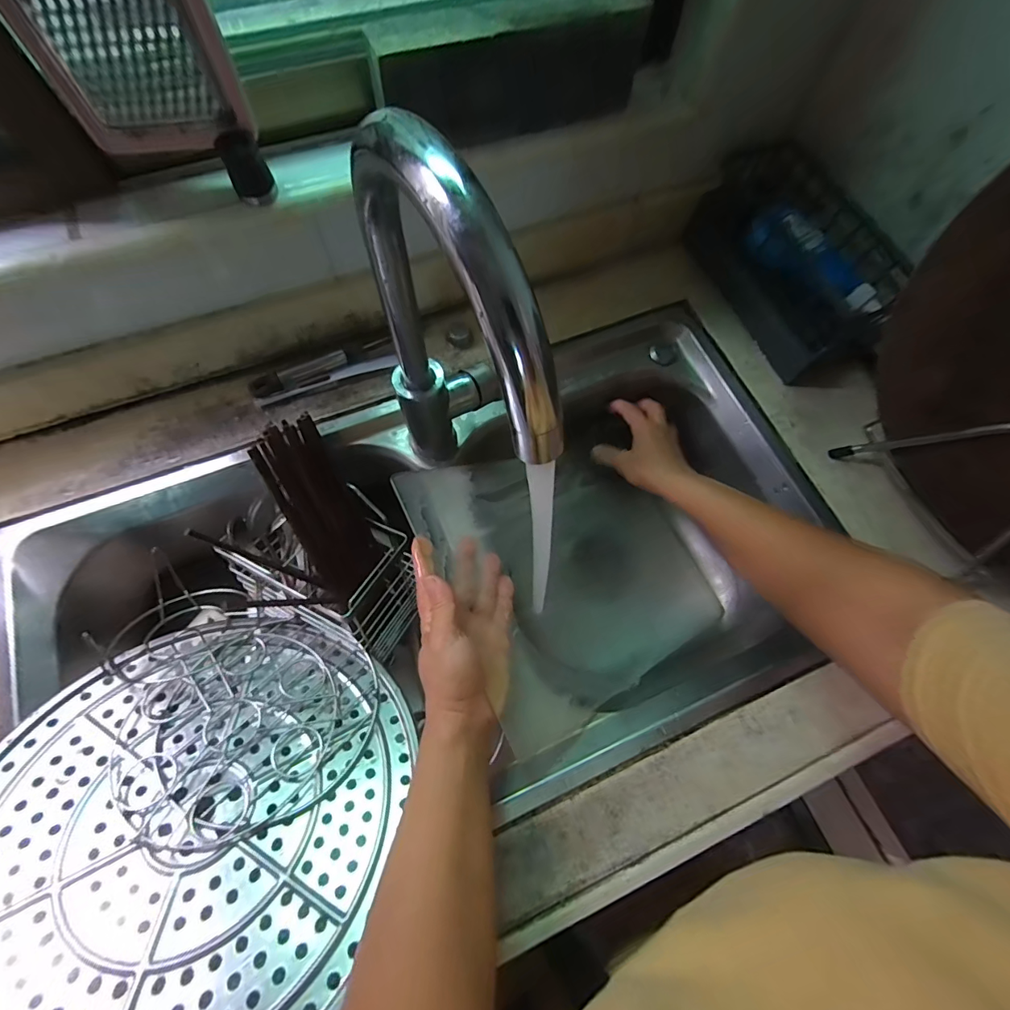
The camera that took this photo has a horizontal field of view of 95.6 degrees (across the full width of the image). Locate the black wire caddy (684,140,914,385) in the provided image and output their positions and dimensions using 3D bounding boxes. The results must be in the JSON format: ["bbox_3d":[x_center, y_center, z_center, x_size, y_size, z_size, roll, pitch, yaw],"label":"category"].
[{"bbox_3d":[0.316,-0.271,0.504,0.123,0.103,0.232,-22,73,-10],"label":"black wire caddy"}]

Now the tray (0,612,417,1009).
[{"bbox_3d":[-0.238,0.228,0.348,0.301,0.013,0.319,15,43,4],"label":"tray"}]

